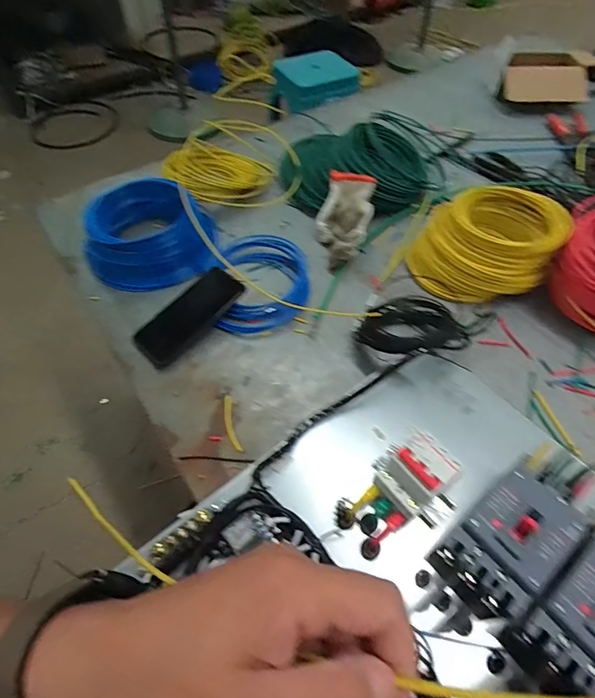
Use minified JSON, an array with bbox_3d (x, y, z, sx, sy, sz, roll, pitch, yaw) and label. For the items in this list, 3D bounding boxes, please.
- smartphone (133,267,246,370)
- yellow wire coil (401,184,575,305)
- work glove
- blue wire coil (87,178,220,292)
[{"bbox_3d":[-0.157,-0.049,0.608,0.073,0.011,0.167,35,71,16],"label":"smartphone"},{"bbox_3d":[0.282,-0.156,0.636,0.183,0.100,0.176,0,55,0],"label":"yellow wire coil"},{"bbox_3d":[0.077,-0.211,0.692,0.085,0.063,0.160,9,55,5],"label":"work glove"},{"bbox_3d":[-0.238,-0.192,0.690,0.200,0.092,0.159,-10,56,-8],"label":"blue wire coil"}]

